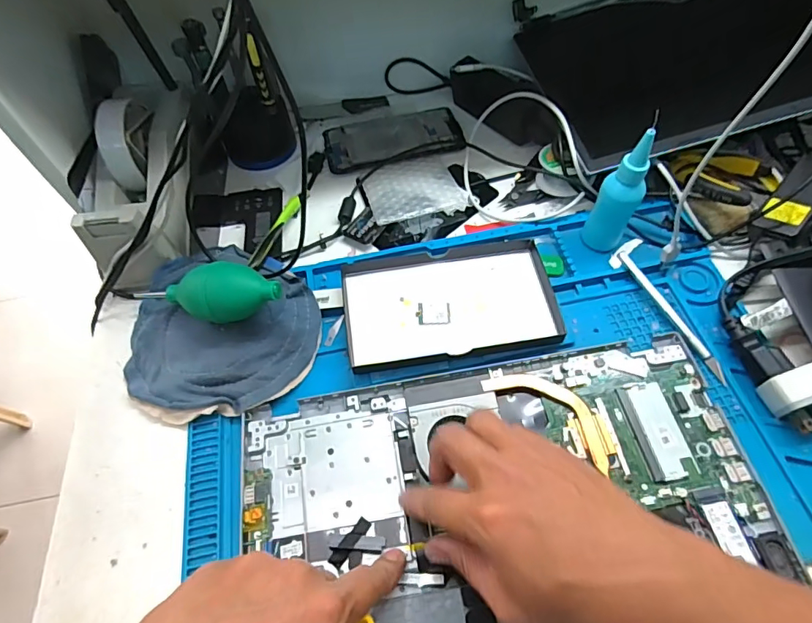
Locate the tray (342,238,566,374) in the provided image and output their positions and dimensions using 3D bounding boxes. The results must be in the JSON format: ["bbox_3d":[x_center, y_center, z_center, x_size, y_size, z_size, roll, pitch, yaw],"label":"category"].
[{"bbox_3d":[0.037,-0.010,0.420,0.177,0.012,0.106,-7,59,0],"label":"tray"}]

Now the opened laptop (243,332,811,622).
[{"bbox_3d":[0.071,0.149,0.328,0.356,0.012,0.239,-11,59,-2],"label":"opened laptop"}]

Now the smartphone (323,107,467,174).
[{"bbox_3d":[-0.015,-0.200,0.546,0.154,0.007,0.080,-14,59,-4],"label":"smartphone"}]

